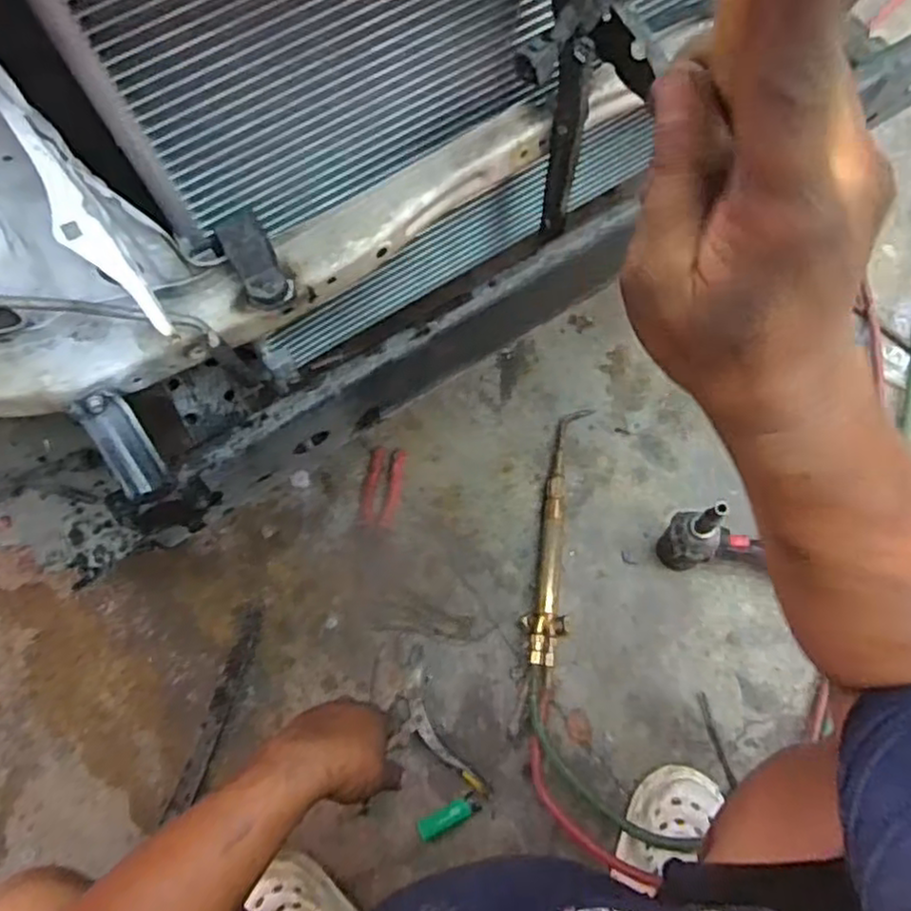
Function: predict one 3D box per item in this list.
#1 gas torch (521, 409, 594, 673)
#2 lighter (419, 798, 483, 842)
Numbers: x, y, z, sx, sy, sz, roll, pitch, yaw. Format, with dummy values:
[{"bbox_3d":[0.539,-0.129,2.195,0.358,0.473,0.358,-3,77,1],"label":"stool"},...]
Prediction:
[{"bbox_3d":[0.142,0.102,0.947,0.053,0.042,0.354,9,74,4],"label":"gas torch"},{"bbox_3d":[-0.007,0.446,0.855,0.076,0.011,0.027,-28,75,-7],"label":"lighter"}]

